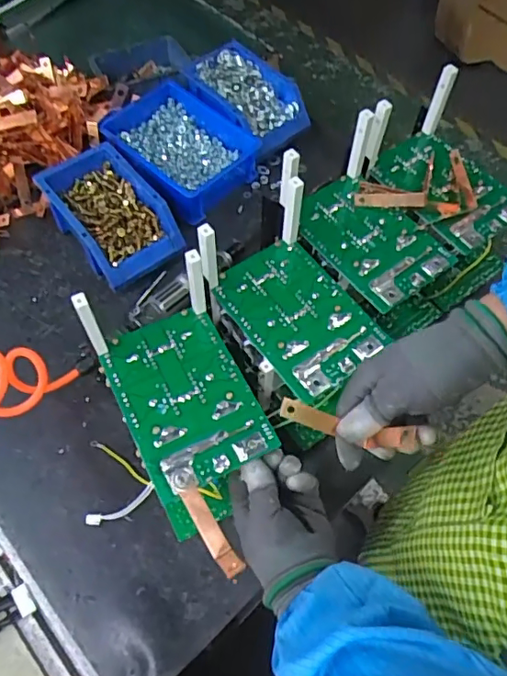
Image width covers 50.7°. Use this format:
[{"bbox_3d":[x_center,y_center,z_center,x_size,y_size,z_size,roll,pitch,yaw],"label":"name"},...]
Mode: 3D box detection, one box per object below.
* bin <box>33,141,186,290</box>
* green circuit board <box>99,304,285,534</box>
[{"bbox_3d":[-0.186,-0.156,0.704,0.114,0.083,0.179,-33,67,-19],"label":"bin"},{"bbox_3d":[-0.057,0.060,0.479,0.110,0.009,0.193,-23,64,-14],"label":"green circuit board"}]

